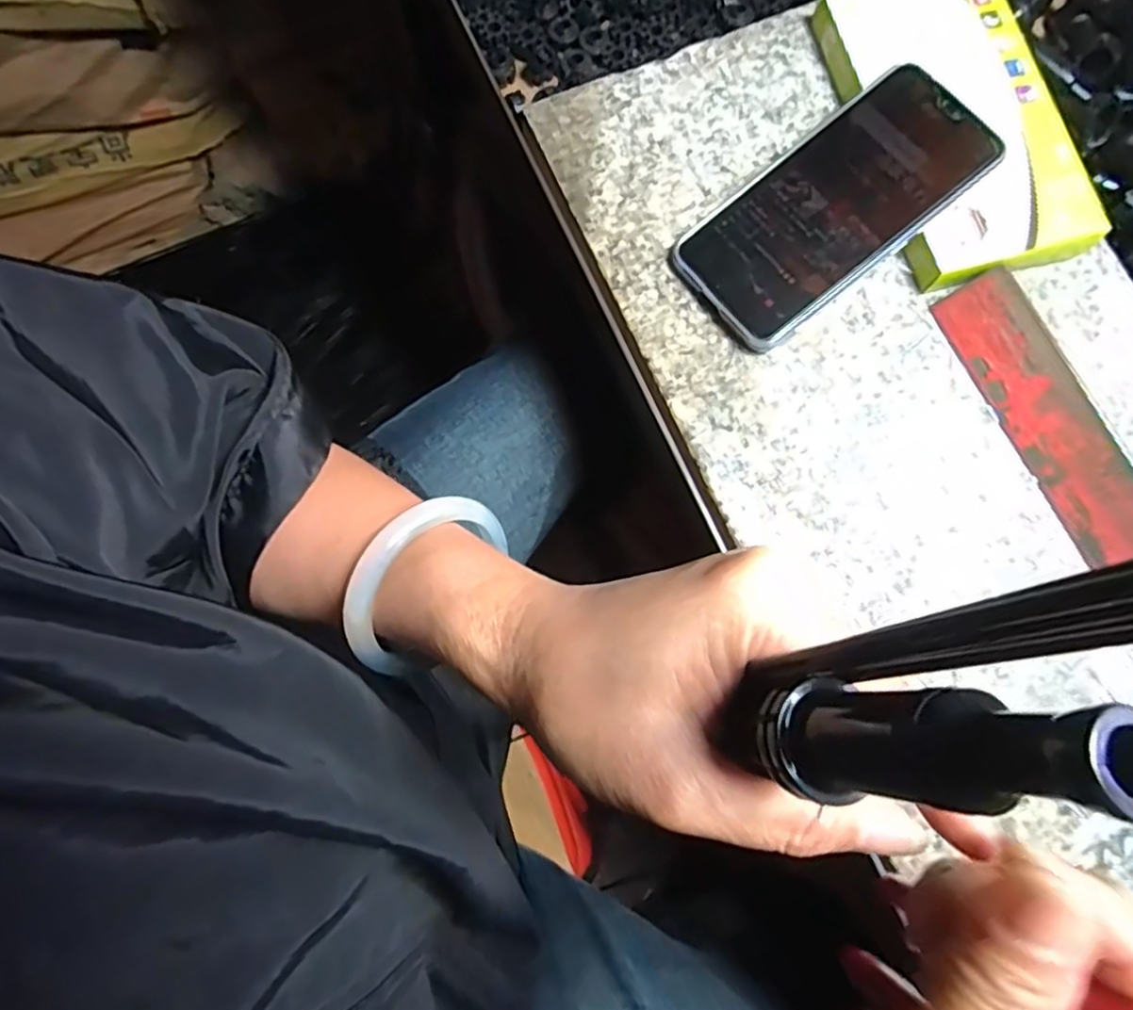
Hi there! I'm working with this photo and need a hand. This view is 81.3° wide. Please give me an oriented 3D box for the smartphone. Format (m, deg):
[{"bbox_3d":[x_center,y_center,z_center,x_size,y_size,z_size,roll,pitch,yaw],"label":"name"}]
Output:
[{"bbox_3d":[0.136,-0.153,0.337,0.157,0.008,0.077,-36,77,1],"label":"smartphone"}]

